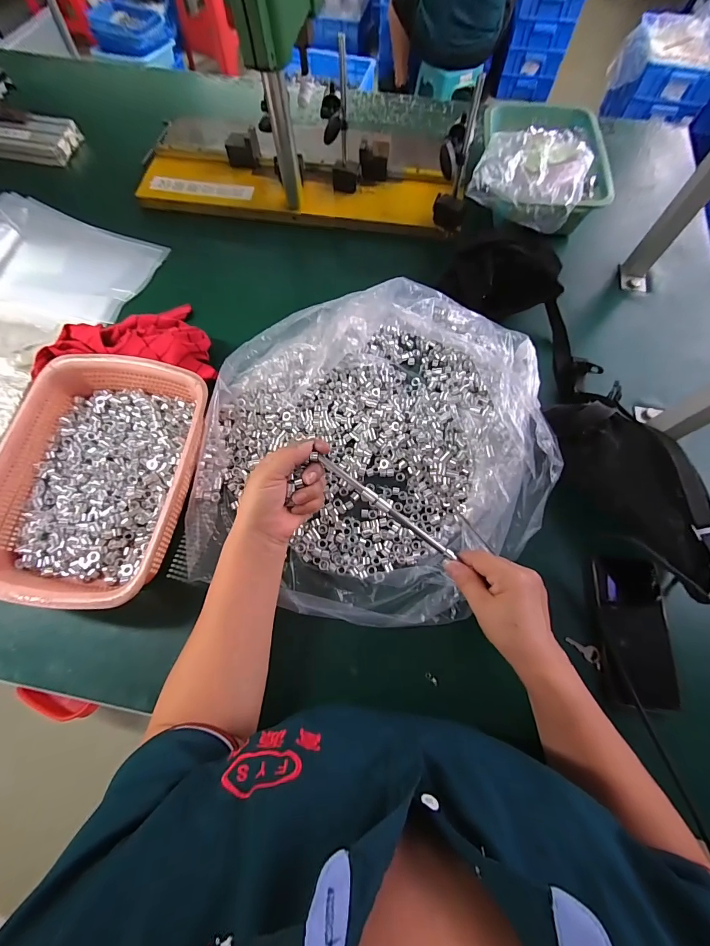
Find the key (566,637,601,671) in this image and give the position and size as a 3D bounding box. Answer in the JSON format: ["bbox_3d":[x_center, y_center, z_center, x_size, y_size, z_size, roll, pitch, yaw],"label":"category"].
[{"bbox_3d":[0.266,0.203,0.427,0.042,0.004,0.017,41,73,13],"label":"key"}]

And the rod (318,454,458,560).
[{"bbox_3d":[0.036,0.039,0.410,0.180,0.009,0.010,37,72,2],"label":"rod"}]

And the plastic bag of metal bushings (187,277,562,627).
[{"bbox_3d":[0.025,-0.070,0.491,0.435,0.094,0.492,10,69,2],"label":"plastic bag of metal bushings"}]

